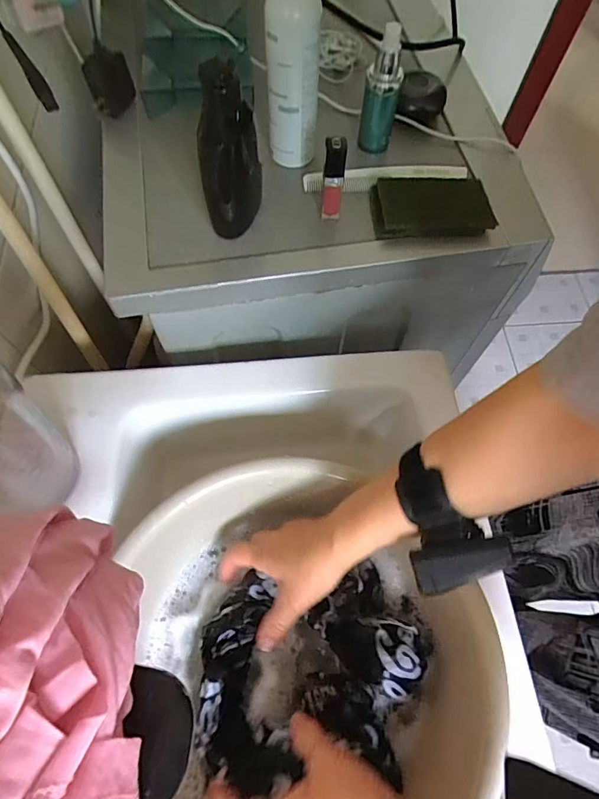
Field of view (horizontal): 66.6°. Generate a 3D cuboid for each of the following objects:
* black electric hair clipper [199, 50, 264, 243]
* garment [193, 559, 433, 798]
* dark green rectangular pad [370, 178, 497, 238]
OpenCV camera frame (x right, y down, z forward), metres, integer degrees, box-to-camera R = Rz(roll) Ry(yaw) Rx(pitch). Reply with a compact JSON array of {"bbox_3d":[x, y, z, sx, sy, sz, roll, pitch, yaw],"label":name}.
[{"bbox_3d":[-0.060,-0.210,0.398,0.050,0.135,0.052,0,64,-2],"label":"black electric hair clipper"},{"bbox_3d":[0.013,0.239,0.400,0.196,0.050,0.151,1,64,-2],"label":"garment"},{"bbox_3d":[0.130,-0.195,0.458,0.113,0.017,0.073,1,64,-2],"label":"dark green rectangular pad"}]

